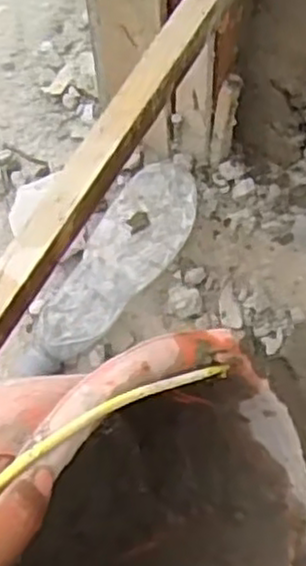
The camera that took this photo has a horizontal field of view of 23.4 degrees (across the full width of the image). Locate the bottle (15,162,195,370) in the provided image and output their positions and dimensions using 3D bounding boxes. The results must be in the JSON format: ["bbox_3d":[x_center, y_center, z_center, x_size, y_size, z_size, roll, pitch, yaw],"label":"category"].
[{"bbox_3d":[-0.039,-0.009,0.691,0.082,0.057,0.228,31,72,12],"label":"bottle"}]

